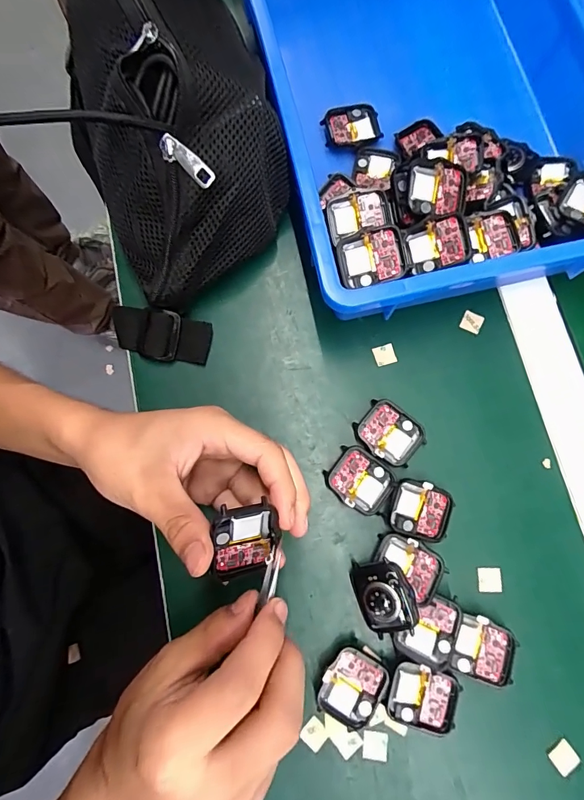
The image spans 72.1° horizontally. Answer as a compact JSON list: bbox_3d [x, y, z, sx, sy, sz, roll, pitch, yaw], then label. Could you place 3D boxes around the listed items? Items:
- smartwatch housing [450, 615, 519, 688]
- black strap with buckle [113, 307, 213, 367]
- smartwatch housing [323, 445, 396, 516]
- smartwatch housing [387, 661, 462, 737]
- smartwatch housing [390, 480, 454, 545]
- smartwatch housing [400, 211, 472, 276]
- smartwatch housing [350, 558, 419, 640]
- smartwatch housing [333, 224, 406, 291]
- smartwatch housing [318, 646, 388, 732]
[{"bbox_3d":[0.124,0.164,0.262,0.041,0.009,0.038,18,79,3],"label":"smartwatch housing"},{"bbox_3d":[-0.103,-0.050,0.309,0.079,0.020,0.035,11,79,2],"label":"black strap with buckle"},{"bbox_3d":[0.049,0.057,0.288,0.046,0.010,0.038,35,80,6],"label":"smartwatch housing"},{"bbox_3d":[0.085,0.192,0.258,0.045,0.006,0.039,14,79,2],"label":"smartwatch housing"},{"bbox_3d":[0.092,0.079,0.284,0.043,0.014,0.038,16,79,2],"label":"smartwatch housing"},{"bbox_3d":[0.099,-0.105,0.273,0.039,0.010,0.039,-16,79,32],"label":"smartwatch housing"},{"bbox_3d":[0.061,0.131,0.263,0.038,0.009,0.045,-17,78,24],"label":"smartwatch housing"},{"bbox_3d":[0.052,-0.094,0.268,0.043,0.005,0.035,-11,95,20],"label":"smartwatch housing"},{"bbox_3d":[0.038,0.188,0.262,0.038,0.011,0.044,29,80,5],"label":"smartwatch housing"}]

